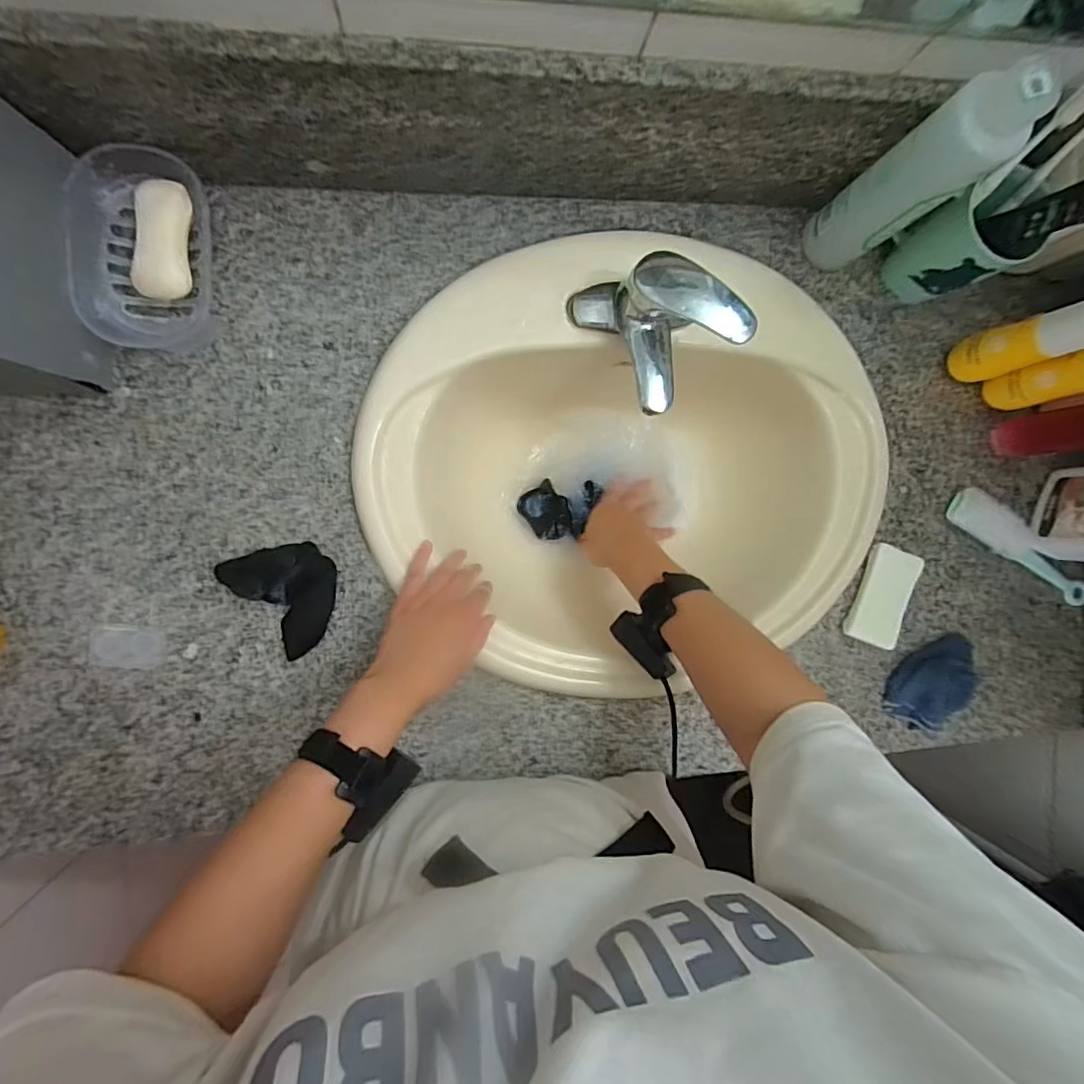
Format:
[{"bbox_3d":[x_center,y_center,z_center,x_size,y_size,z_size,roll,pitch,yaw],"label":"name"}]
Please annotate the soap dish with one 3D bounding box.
[{"bbox_3d":[-0.325,-0.241,0.455,0.094,0.058,0.154,1,93,-8],"label":"soap dish"}]

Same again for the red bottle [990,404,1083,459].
[{"bbox_3d":[0.528,-0.112,0.530,0.034,0.148,0.044,-11,94,-7],"label":"red bottle"}]

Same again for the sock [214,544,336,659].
[{"bbox_3d":[-0.231,0.048,0.499,0.086,0.038,0.106,-33,96,-5],"label":"sock"}]

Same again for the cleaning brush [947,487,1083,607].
[{"bbox_3d":[0.540,0.005,0.605,0.200,0.022,0.048,33,88,-8],"label":"cleaning brush"}]

